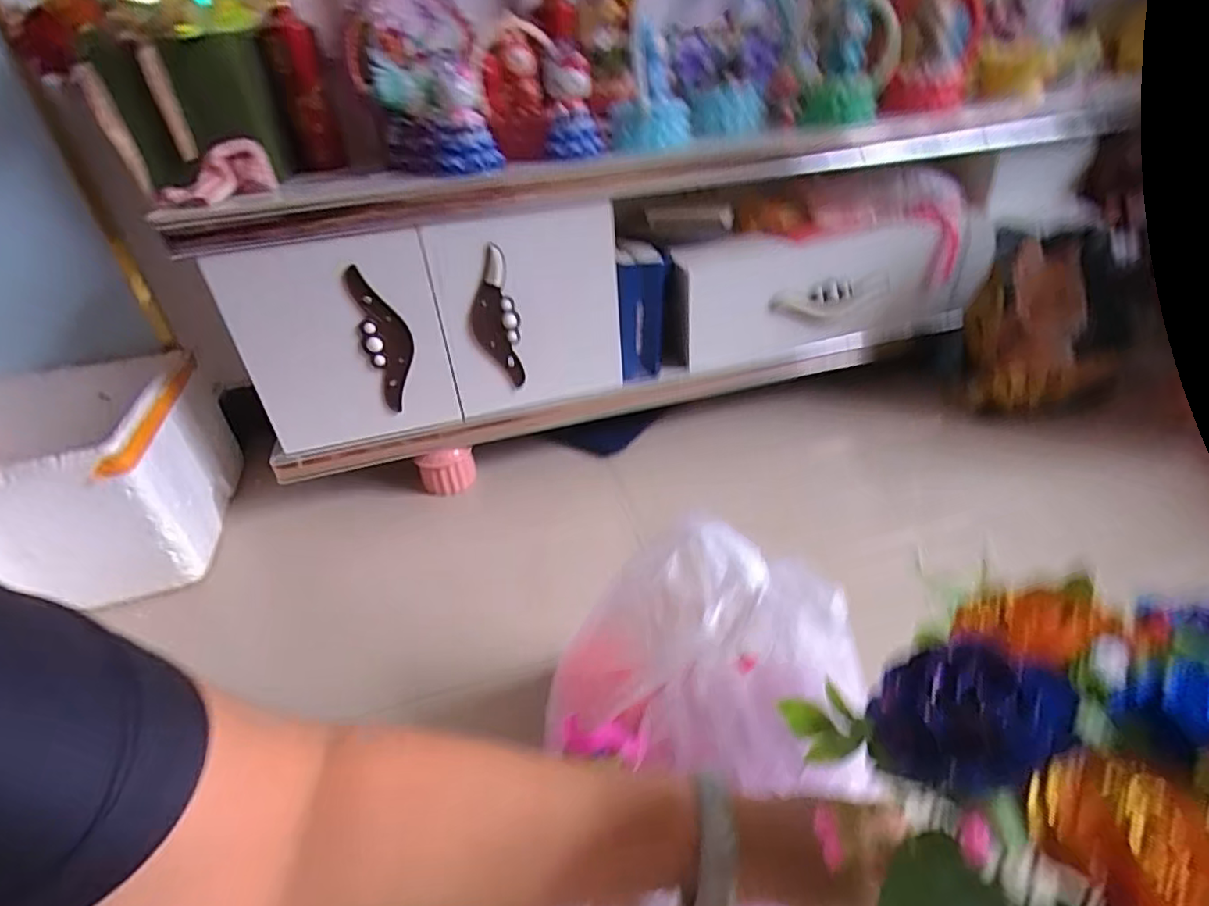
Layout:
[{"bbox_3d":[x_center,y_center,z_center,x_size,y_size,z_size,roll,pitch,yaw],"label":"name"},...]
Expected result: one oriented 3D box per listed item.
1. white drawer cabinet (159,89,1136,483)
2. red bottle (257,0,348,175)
[{"bbox_3d":[0.152,-0.299,0.978,1.365,0.360,0.315,-9,34,-6],"label":"white drawer cabinet"},{"bbox_3d":[-0.426,-0.519,0.822,0.077,0.233,0.082,-21,37,-22],"label":"red bottle"}]

